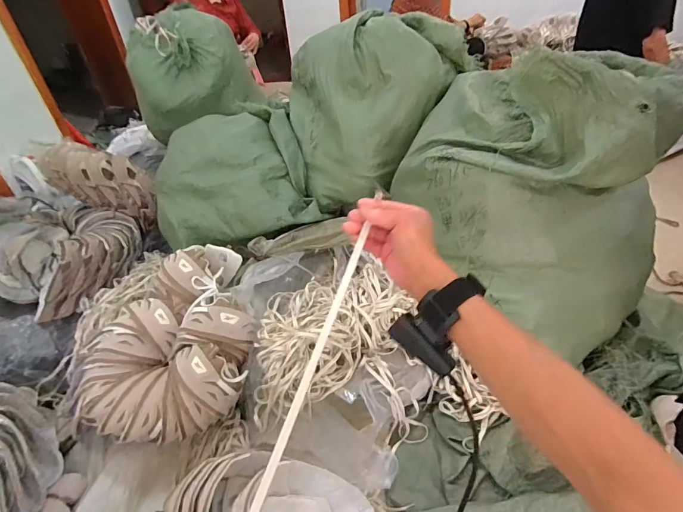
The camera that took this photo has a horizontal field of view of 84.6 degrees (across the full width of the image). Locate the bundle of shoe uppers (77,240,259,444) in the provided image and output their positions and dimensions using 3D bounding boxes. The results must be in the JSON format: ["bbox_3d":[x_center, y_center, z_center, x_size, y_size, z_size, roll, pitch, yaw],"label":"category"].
[{"bbox_3d":[-0.380,0.188,0.802,0.392,0.198,0.339,-18,39,-16],"label":"bundle of shoe uppers"}]

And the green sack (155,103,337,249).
[{"bbox_3d":[-0.330,-0.232,1.113,0.448,0.257,0.372,-23,40,-21],"label":"green sack"}]

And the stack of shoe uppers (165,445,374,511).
[{"bbox_3d":[-0.134,0.449,0.650,0.361,0.118,0.172,6,39,15],"label":"stack of shoe uppers"}]

